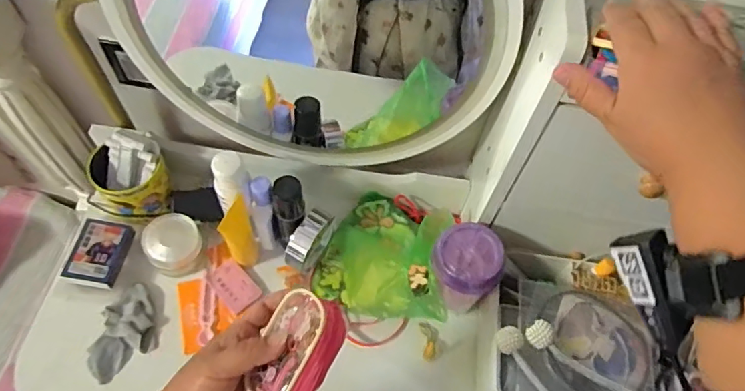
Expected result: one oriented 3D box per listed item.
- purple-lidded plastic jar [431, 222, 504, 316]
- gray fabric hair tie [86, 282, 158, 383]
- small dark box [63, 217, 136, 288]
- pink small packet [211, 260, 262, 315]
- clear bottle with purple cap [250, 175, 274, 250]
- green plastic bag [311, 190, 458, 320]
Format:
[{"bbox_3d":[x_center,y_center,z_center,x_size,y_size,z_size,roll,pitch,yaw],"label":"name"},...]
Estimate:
[{"bbox_3d":[0.105,0.098,0.630,0.075,0.146,0.069,1,60,-3],"label":"purple-lidded plastic jar"},{"bbox_3d":[-0.301,0.167,0.636,0.066,0.018,0.118,11,60,3],"label":"gray fabric hair tie"},{"bbox_3d":[-0.344,0.070,0.654,0.062,0.029,0.083,9,60,2],"label":"small dark box"},{"bbox_3d":[-0.178,0.116,0.671,0.044,0.008,0.061,-40,88,-27],"label":"pink small packet"},{"bbox_3d":[-0.137,0.025,0.660,0.031,0.126,0.042,-8,61,-8],"label":"clear bottle with purple cap"},{"bbox_3d":[0.019,0.059,0.649,0.162,0.131,0.173,15,60,5],"label":"green plastic bag"}]

